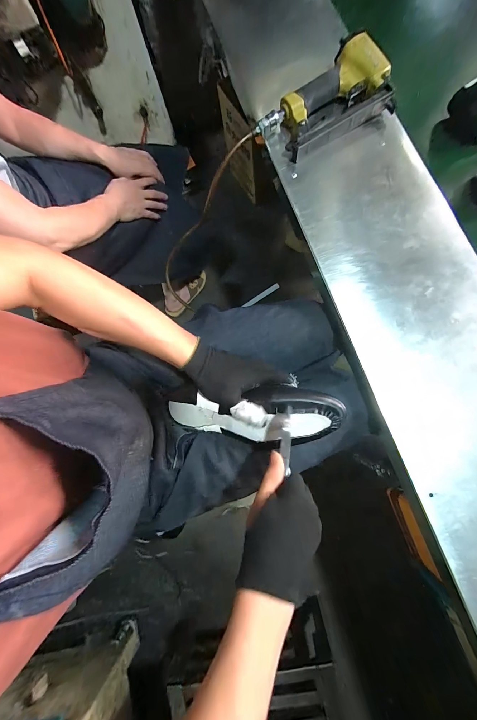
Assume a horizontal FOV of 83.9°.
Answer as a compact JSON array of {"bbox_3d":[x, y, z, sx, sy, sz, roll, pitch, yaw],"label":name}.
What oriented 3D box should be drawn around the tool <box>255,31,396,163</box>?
[{"bbox_3d":[0.147,-0.422,0.441,0.217,0.048,0.124,-34,79,0],"label":"tool"}]

